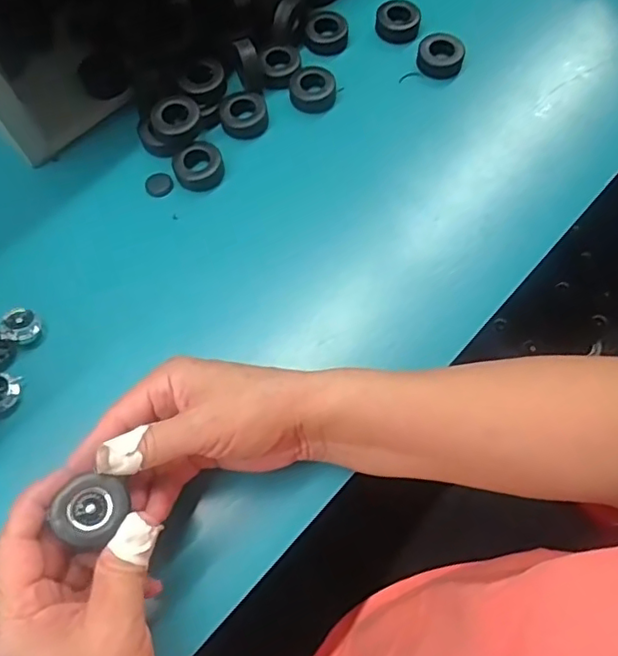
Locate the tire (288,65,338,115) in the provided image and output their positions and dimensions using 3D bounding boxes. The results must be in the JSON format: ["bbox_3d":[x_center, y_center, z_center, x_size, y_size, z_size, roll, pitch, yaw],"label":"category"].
[{"bbox_3d":[0.004,-0.198,0.495,0.038,0.016,0.036,1,69,-2],"label":"tire"}]

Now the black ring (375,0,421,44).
[{"bbox_3d":[0.079,-0.273,0.528,0.038,0.012,0.038,1,69,-2],"label":"black ring"}]

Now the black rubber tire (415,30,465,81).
[{"bbox_3d":[0.113,-0.232,0.510,0.040,0.016,0.042,1,69,-2],"label":"black rubber tire"}]

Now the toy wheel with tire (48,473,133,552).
[{"bbox_3d":[-0.111,0.093,0.303,0.031,0.010,0.036,16,69,5],"label":"toy wheel with tire"}]

